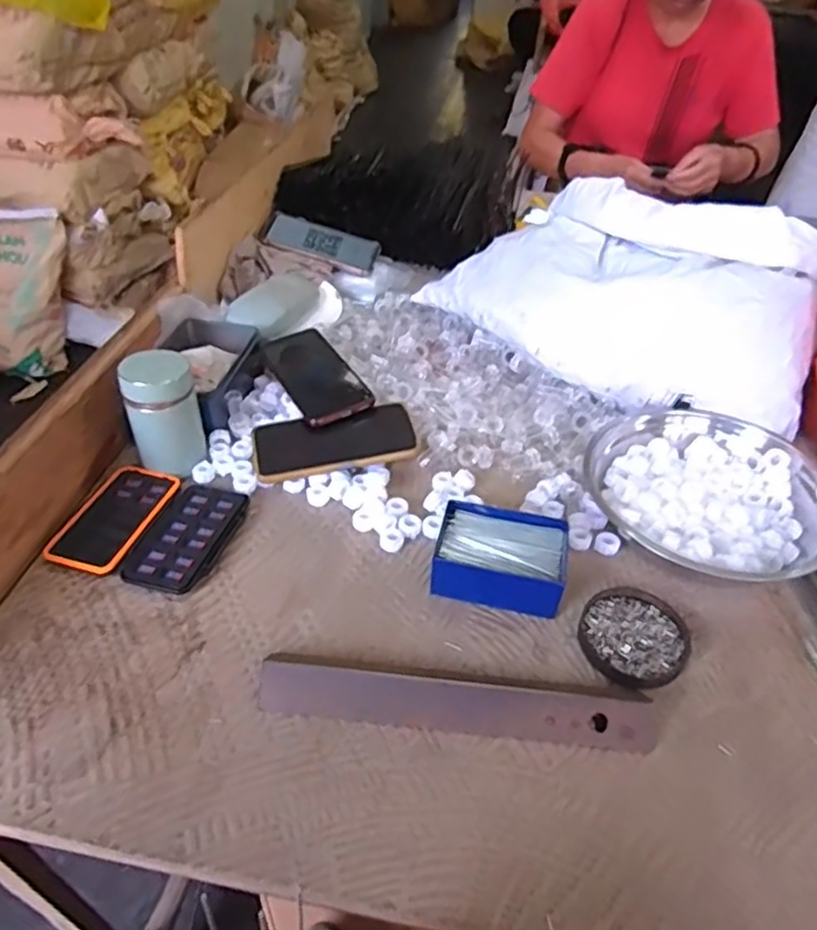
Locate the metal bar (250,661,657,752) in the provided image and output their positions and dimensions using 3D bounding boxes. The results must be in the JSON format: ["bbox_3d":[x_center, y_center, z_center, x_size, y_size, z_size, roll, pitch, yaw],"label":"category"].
[{"bbox_3d":[0.037,0.178,0.495,0.290,0.024,0.032,4,43,3],"label":"metal bar"}]

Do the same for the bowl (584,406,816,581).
[{"bbox_3d":[0.283,0.021,0.630,0.222,0.059,0.199,25,47,23],"label":"bowl"}]

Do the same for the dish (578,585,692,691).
[{"bbox_3d":[0.186,0.139,0.550,0.083,0.006,0.090,1,42,-1],"label":"dish"}]

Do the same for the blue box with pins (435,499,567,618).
[{"bbox_3d":[0.082,0.081,0.586,0.108,0.041,0.089,11,43,9],"label":"blue box with pins"}]

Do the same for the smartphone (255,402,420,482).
[{"bbox_3d":[-0.074,-0.026,0.680,0.161,0.012,0.065,-12,59,-6],"label":"smartphone"}]

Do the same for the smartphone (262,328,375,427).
[{"bbox_3d":[-0.105,-0.101,0.750,0.074,0.008,0.158,-26,51,-15],"label":"smartphone"}]

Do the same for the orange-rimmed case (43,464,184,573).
[{"bbox_3d":[-0.274,0.045,0.626,0.075,0.008,0.128,11,43,10],"label":"orange-rimmed case"}]

